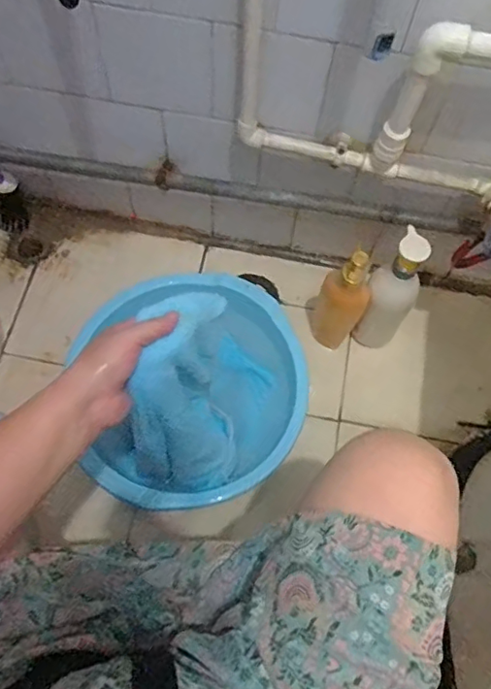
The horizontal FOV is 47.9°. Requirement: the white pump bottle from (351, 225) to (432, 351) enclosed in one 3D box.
[{"bbox_3d":[0.230,-0.071,0.891,0.076,0.273,0.076,32,69,11],"label":"white pump bottle"}]

